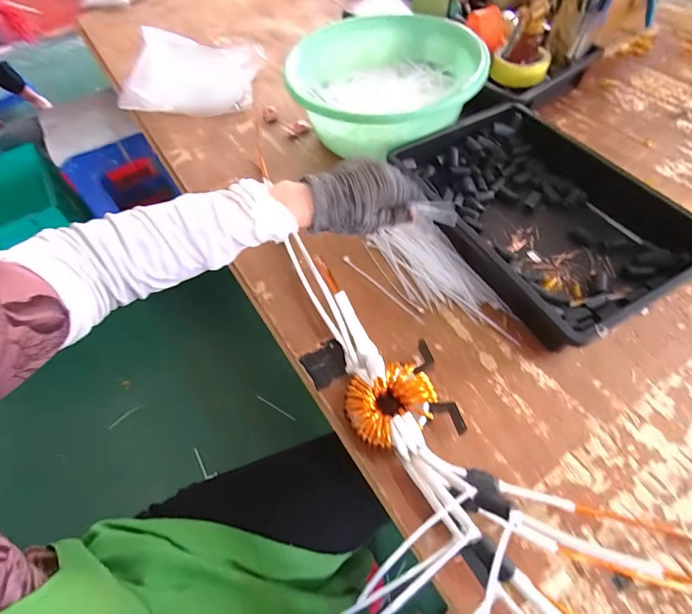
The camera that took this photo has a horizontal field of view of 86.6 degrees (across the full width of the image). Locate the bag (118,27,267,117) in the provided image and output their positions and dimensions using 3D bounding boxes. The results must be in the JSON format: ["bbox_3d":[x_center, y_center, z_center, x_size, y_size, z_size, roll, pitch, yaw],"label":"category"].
[{"bbox_3d":[-0.301,-0.469,0.729,0.282,0.089,0.173,-16,58,-5],"label":"bag"}]

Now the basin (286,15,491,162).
[{"bbox_3d":[0.059,-0.358,0.624,0.284,0.118,0.303,-2,58,4],"label":"basin"}]

